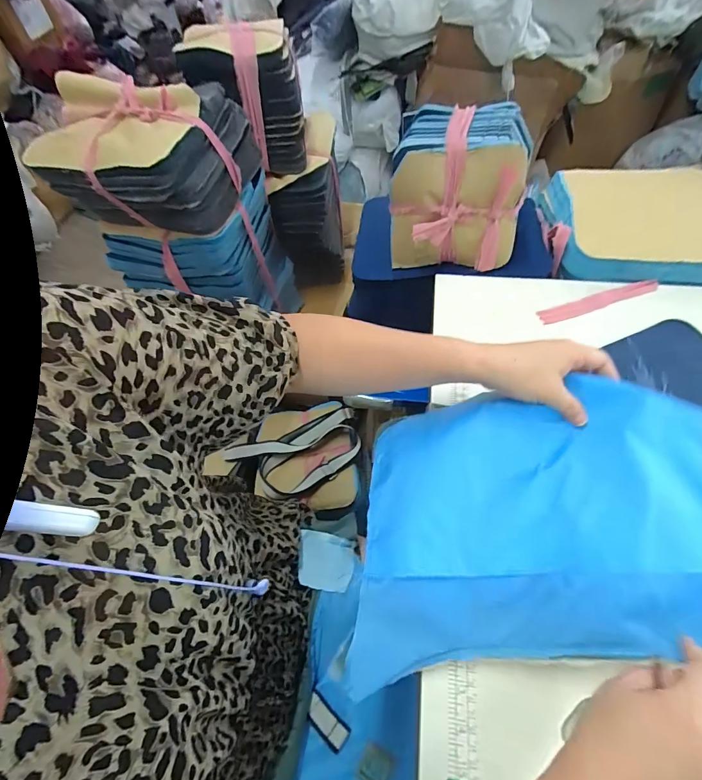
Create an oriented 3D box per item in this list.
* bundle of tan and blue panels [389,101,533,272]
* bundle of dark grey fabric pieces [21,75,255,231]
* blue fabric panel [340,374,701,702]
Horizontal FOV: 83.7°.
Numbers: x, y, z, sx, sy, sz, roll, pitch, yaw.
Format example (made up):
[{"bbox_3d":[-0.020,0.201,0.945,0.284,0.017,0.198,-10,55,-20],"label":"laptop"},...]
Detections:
[{"bbox_3d":[0.151,-0.292,0.573,0.183,0.151,0.175,3,58,6],"label":"bundle of tan and blue panels"},{"bbox_3d":[-0.312,-0.354,0.600,0.258,0.142,0.210,12,60,11],"label":"bundle of dark grey fabric pieces"},{"bbox_3d":[0.167,0.111,0.345,0.328,0.062,0.237,-3,58,2],"label":"blue fabric panel"}]

